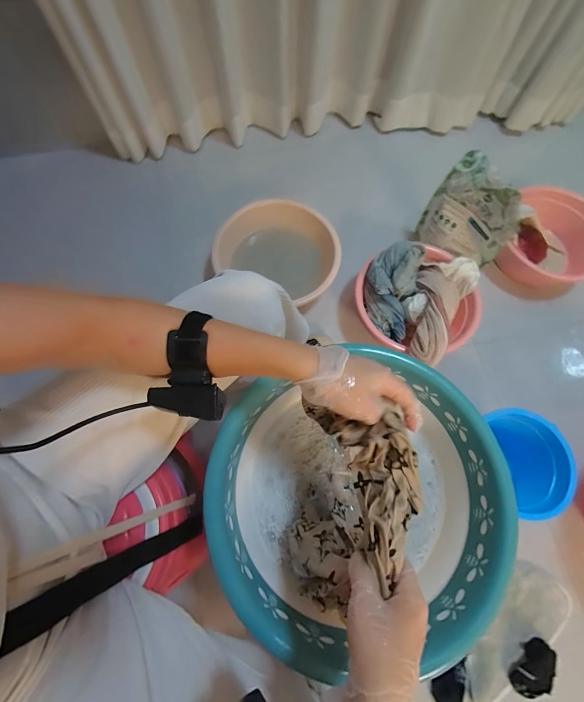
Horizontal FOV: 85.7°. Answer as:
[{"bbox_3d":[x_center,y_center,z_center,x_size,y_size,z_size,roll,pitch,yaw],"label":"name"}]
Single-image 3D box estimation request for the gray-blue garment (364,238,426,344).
[{"bbox_3d":[0.244,-0.158,0.769,0.122,0.094,0.222,15,72,4],"label":"gray-blue garment"}]

